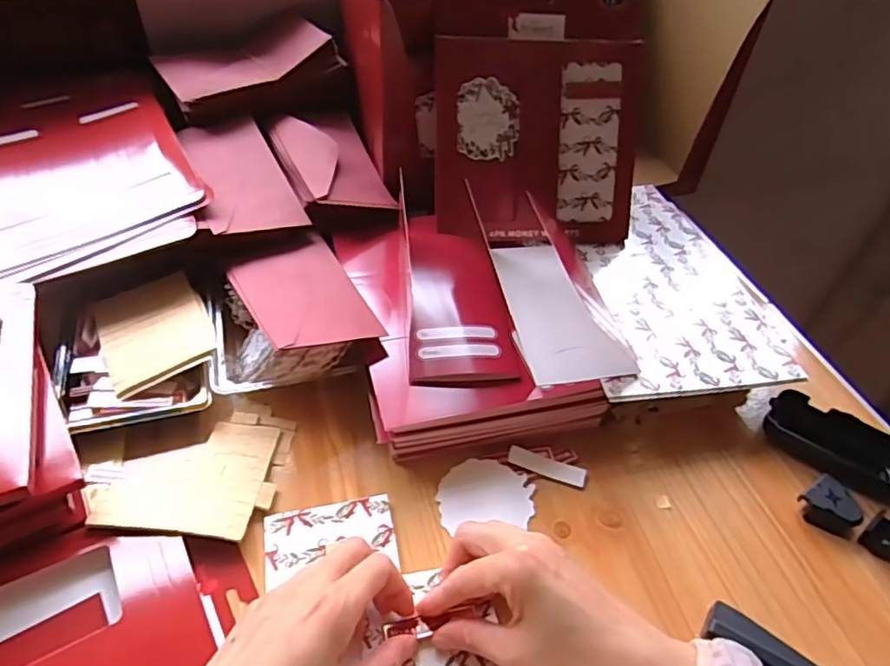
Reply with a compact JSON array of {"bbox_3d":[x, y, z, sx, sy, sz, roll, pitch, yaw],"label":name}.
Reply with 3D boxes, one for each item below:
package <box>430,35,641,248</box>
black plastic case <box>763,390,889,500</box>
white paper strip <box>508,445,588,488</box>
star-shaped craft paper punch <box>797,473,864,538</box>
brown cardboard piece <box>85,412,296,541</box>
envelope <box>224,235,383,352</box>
[{"bbox_3d":[0.092,-0.182,0.571,0.197,0.188,0.012,-3,15,-6],"label":"package"},{"bbox_3d":[0.318,0.092,0.481,0.109,0.031,0.054,28,48,22],"label":"black plastic case"},{"bbox_3d":[0.079,0.104,0.461,0.061,0.004,0.015,17,59,11],"label":"white paper strip"},{"bbox_3d":[0.290,0.130,0.443,0.038,0.021,0.038,-23,51,-27],"label":"star-shaped craft paper punch"},{"bbox_3d":[-0.182,0.099,0.435,0.117,0.017,0.110,5,44,0],"label":"brown cardboard piece"},{"bbox_3d":[-0.123,-0.036,0.510,0.095,0.009,0.157,-14,39,-28],"label":"envelope"}]

